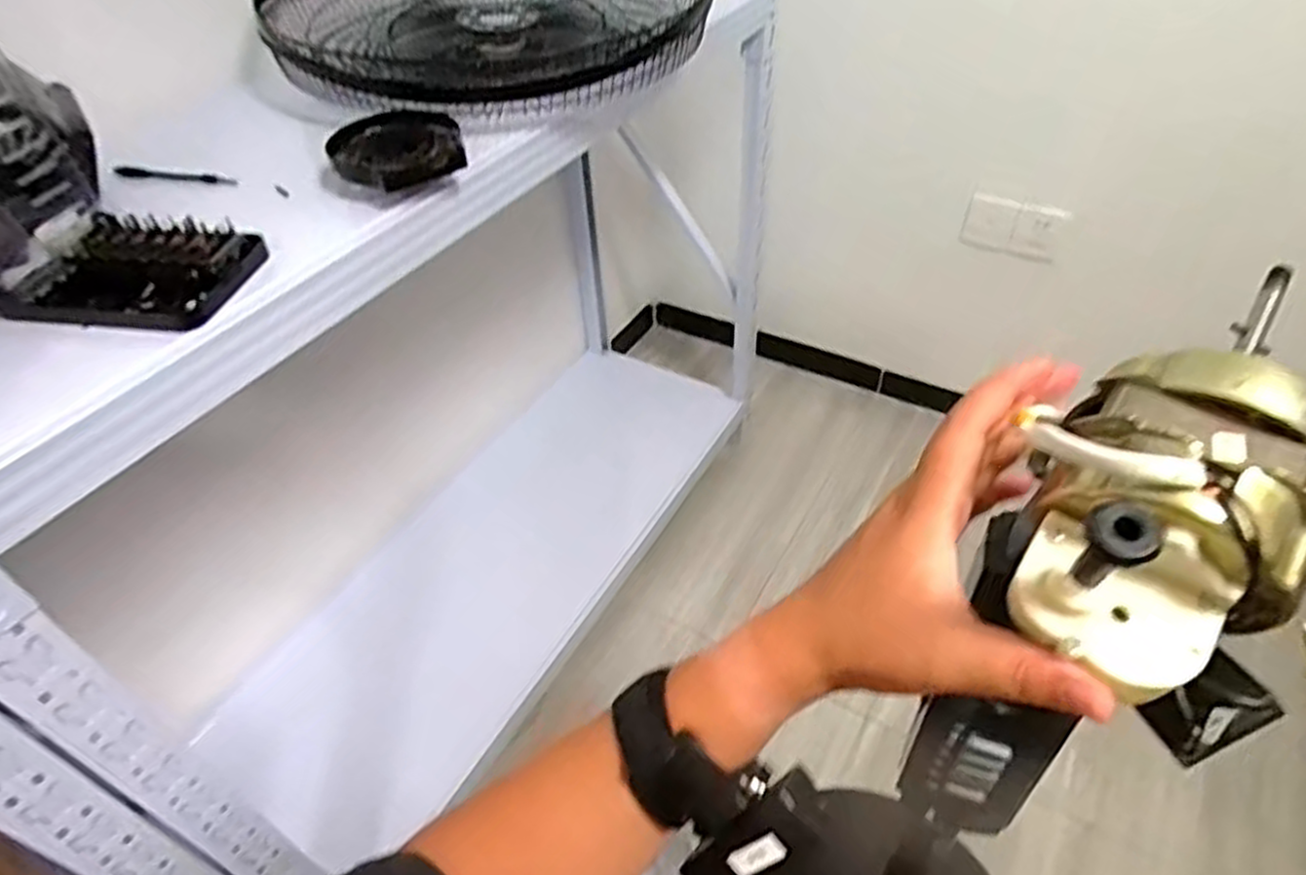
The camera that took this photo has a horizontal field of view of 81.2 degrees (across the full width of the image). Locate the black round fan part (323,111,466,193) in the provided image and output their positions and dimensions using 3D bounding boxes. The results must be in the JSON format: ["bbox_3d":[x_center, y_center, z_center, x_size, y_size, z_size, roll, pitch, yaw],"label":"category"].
[{"bbox_3d":[-0.229,-0.259,0.687,0.114,0.027,0.133,-21,47,-16],"label":"black round fan part"}]

